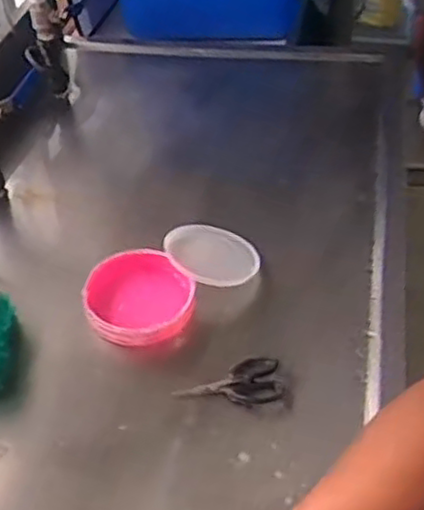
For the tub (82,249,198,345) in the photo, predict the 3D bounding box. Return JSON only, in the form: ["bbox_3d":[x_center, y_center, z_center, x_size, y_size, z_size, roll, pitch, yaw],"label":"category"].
[{"bbox_3d":[-0.083,0.054,0.789,0.113,0.048,0.115,-2,43,2],"label":"tub"}]

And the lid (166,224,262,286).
[{"bbox_3d":[0.001,-0.002,0.825,0.113,0.014,0.102,5,37,-16],"label":"lid"}]

